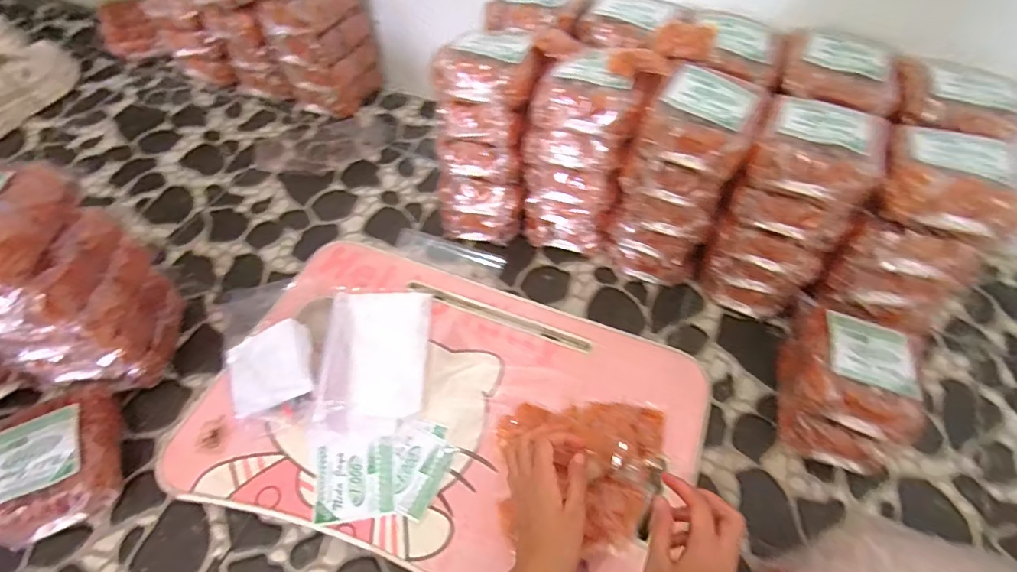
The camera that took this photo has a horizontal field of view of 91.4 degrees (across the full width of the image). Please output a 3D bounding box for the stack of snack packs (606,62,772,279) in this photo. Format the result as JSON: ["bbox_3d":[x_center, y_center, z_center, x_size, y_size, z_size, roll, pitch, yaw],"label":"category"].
[{"bbox_3d":[0.232,-0.147,0.695,0.135,0.262,0.149,20,58,11],"label":"stack of snack packs"}]

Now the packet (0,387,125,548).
[{"bbox_3d":[-0.540,0.209,0.588,0.131,0.061,0.153,-26,61,-18],"label":"packet"}]

